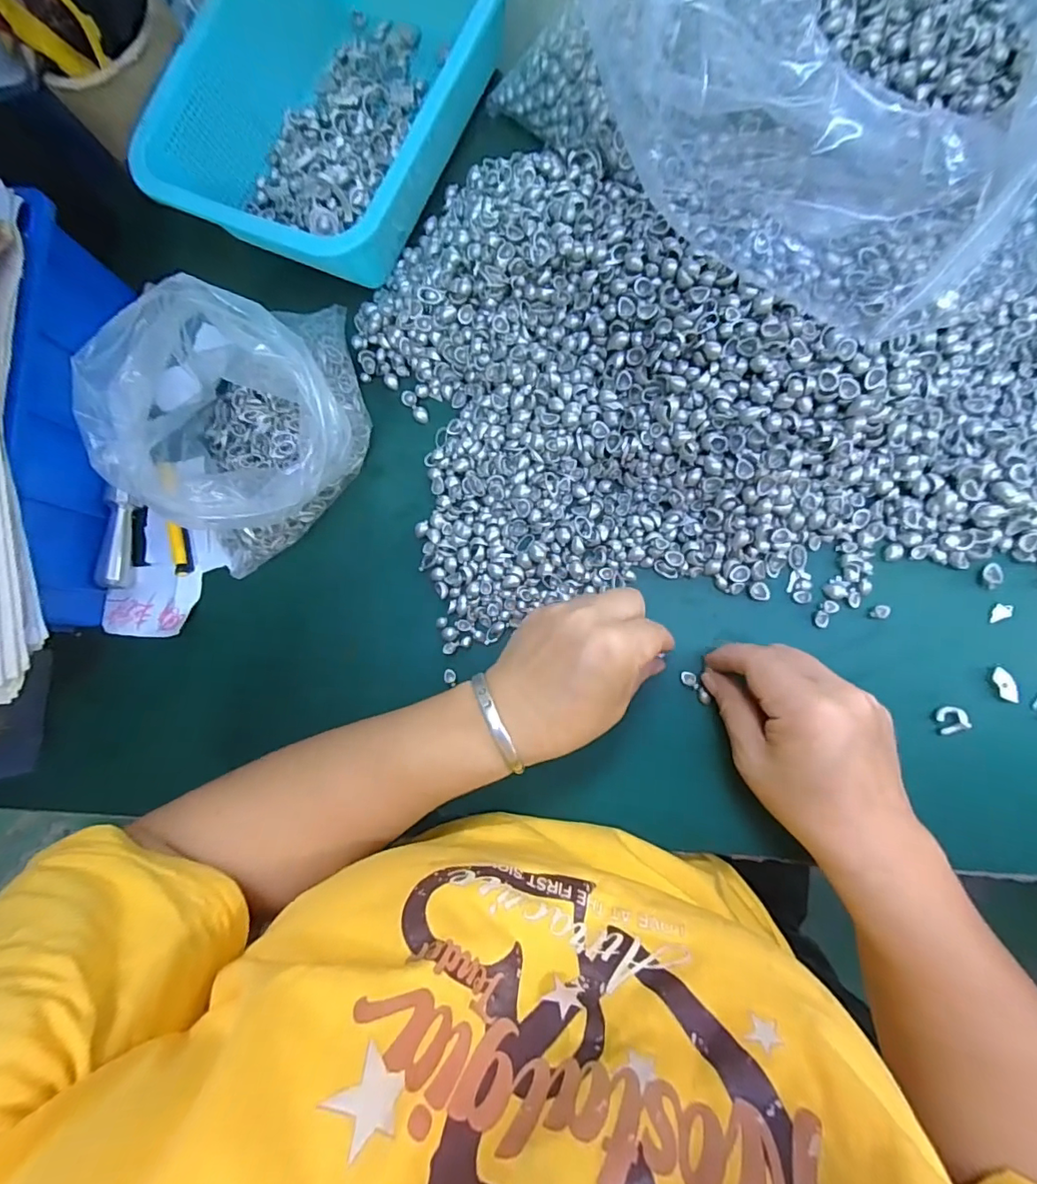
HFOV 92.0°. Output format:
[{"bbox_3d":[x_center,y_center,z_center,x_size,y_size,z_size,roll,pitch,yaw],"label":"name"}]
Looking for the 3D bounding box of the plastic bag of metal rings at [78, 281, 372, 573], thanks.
[{"bbox_3d":[-0.179,-0.117,0.323,0.173,0.091,0.148,-40,81,2],"label":"plastic bag of metal rings"}]

